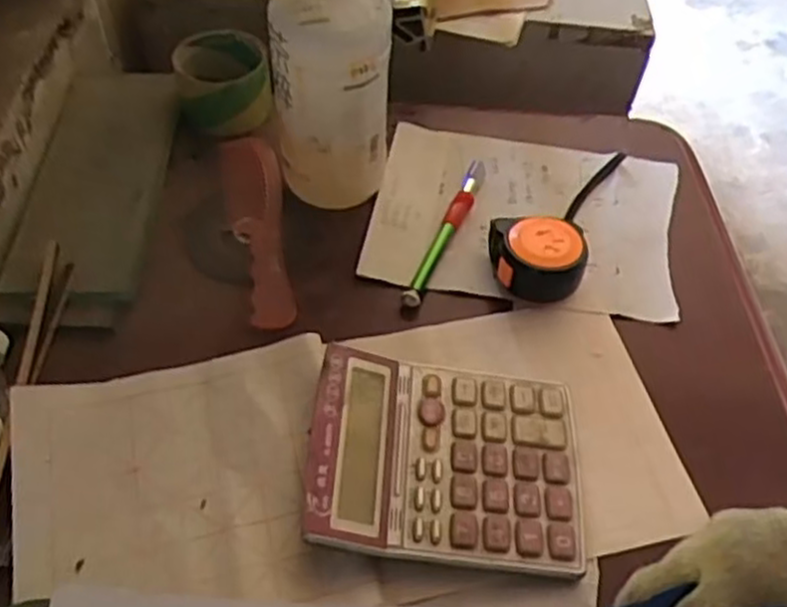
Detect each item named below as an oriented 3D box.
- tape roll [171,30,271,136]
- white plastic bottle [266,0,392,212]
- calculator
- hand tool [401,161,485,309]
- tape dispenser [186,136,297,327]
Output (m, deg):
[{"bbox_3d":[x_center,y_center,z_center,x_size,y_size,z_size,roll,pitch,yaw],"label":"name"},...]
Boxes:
[{"bbox_3d":[-0.152,-0.198,0.683,0.077,0.055,0.080,2,52,-2],"label":"tape roll"},{"bbox_3d":[-0.046,-0.168,0.567,0.082,0.217,0.068,4,52,-1],"label":"white plastic bottle"},{"bbox_3d":[0.033,0.097,0.483,0.166,0.038,0.131,4,52,-1],"label":"calculator"},{"bbox_3d":[0.044,-0.060,0.617,0.015,0.017,0.163,21,54,12],"label":"hand tool"},{"bbox_3d":[-0.127,-0.062,0.619,0.076,0.018,0.205,-6,53,-8],"label":"tape dispenser"}]

